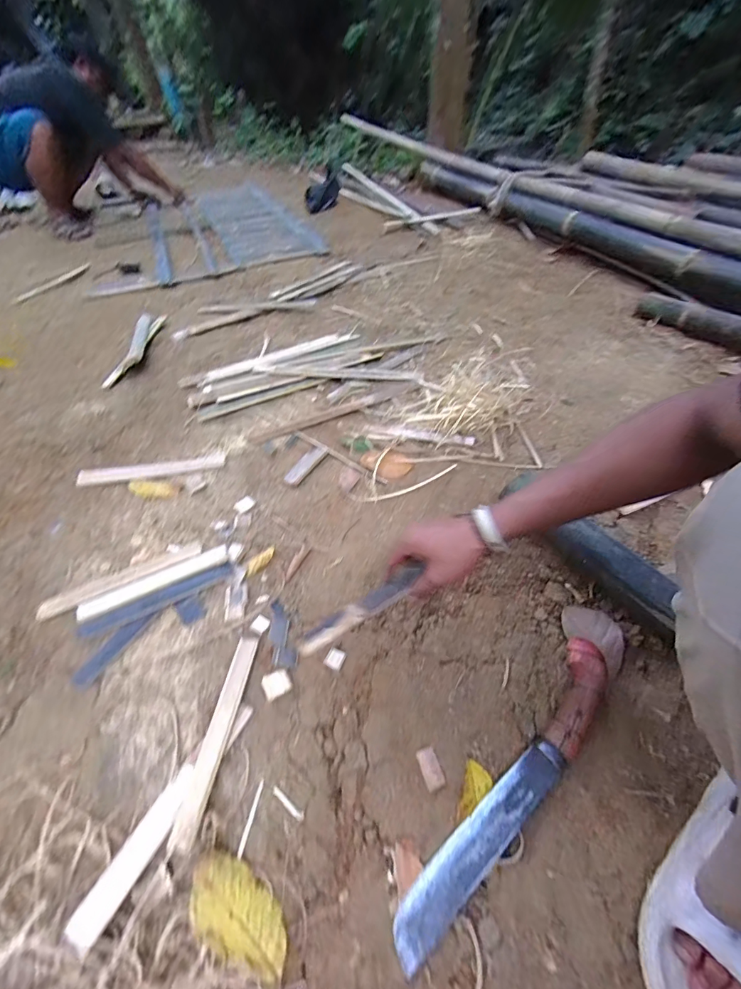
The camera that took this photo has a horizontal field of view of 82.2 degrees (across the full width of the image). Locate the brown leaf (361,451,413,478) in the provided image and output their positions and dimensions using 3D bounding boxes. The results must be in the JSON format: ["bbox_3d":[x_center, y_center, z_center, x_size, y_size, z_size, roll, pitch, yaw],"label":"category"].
[{"bbox_3d":[0.027,-0.055,0.771,0.095,0.012,0.053,6,48,11],"label":"brown leaf"}]

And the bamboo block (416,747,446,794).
[{"bbox_3d":[0.064,0.292,0.452,0.020,0.004,0.038,-18,47,-11],"label":"bamboo block"}]

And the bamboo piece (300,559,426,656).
[{"bbox_3d":[-0.013,0.136,0.503,0.171,0.014,0.029,-35,50,2],"label":"bamboo piece"}]

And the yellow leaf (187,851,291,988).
[{"bbox_3d":[-0.117,0.376,0.380,0.104,0.013,0.057,30,62,9],"label":"yellow leaf"}]

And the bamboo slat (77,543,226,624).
[{"bbox_3d":[-0.308,0.126,0.612,0.206,0.009,0.031,-23,52,-18],"label":"bamboo slat"}]

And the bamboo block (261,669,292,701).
[{"bbox_3d":[-0.113,0.229,0.513,0.032,0.008,0.029,-25,49,-17],"label":"bamboo block"}]

